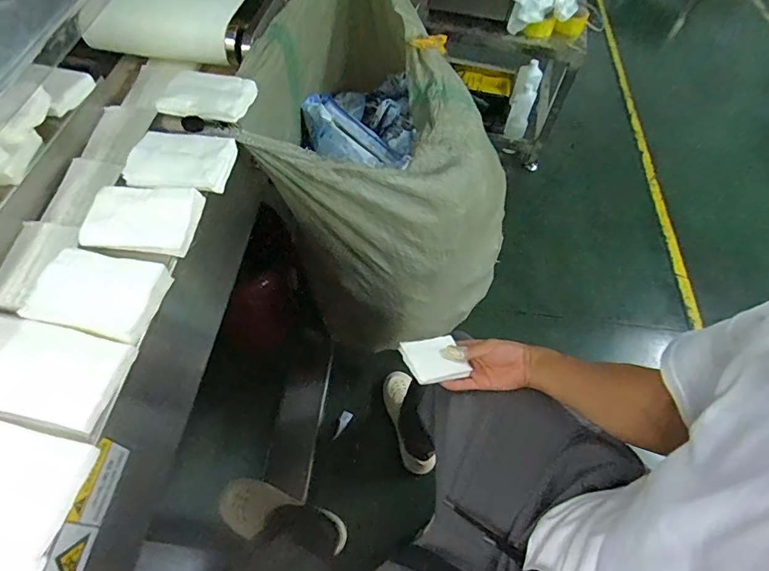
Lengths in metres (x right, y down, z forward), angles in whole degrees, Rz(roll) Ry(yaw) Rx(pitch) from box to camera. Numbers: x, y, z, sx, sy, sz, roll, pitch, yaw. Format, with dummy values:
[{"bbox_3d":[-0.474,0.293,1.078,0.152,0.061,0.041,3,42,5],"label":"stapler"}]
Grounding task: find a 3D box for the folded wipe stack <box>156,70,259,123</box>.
[{"bbox_3d":[-0.211,-0.227,0.547,0.098,0.015,0.073,12,57,3],"label":"folded wipe stack"}]

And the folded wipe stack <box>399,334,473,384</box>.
[{"bbox_3d":[0.077,0.114,0.714,0.093,0.015,0.072,-6,60,-23],"label":"folded wipe stack"}]

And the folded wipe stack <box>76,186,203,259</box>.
[{"bbox_3d":[-0.235,-0.065,0.444,0.101,0.018,0.071,4,57,-2],"label":"folded wipe stack"}]

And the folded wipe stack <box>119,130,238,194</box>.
[{"bbox_3d":[-0.218,-0.136,0.491,0.105,0.013,0.081,5,57,-2],"label":"folded wipe stack"}]

